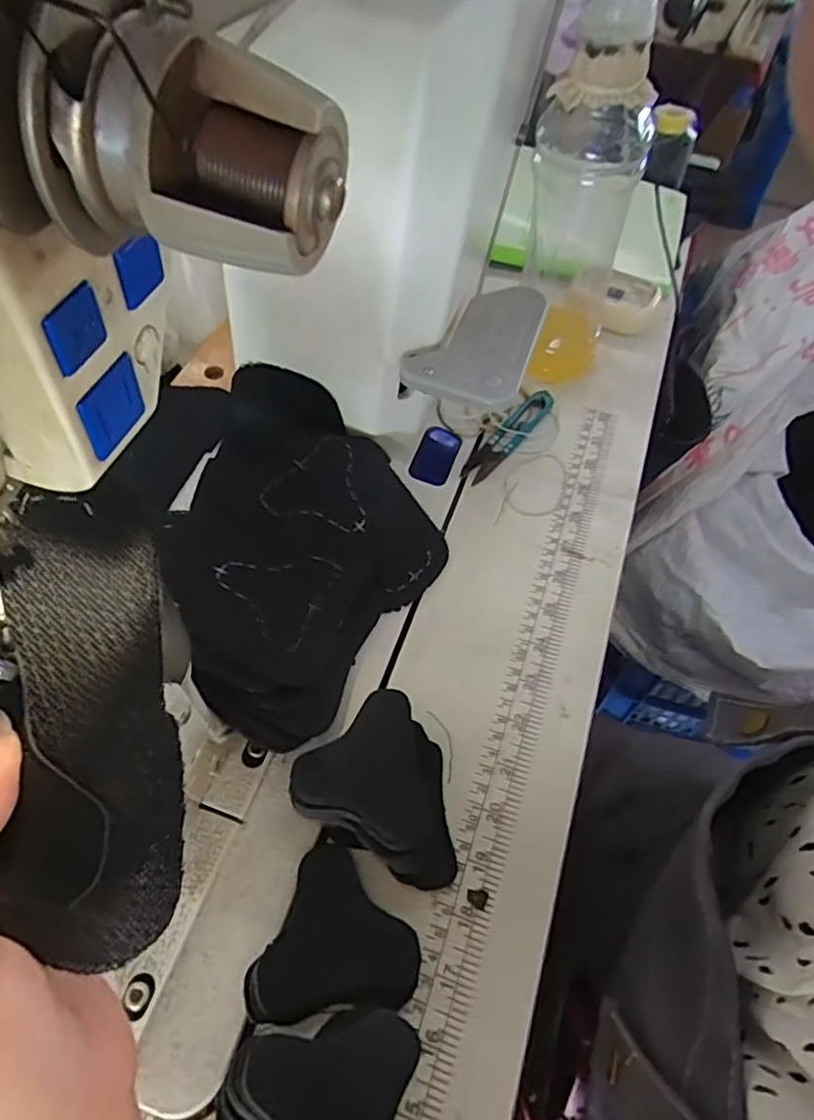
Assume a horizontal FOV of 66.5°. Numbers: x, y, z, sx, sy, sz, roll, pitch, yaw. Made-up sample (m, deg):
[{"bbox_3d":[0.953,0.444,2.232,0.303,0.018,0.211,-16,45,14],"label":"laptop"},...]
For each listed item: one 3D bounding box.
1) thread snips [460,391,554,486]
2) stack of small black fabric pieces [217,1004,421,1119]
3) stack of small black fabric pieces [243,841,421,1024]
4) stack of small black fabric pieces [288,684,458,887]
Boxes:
[{"bbox_3d":[0.075,-0.094,0.463,0.025,0.008,0.100,31,63,20],"label":"thread snips"},{"bbox_3d":[-0.038,0.219,0.254,0.067,0.026,0.073,17,59,12],"label":"stack of small black fabric pieces"},{"bbox_3d":[-0.029,0.178,0.284,0.066,0.017,0.070,20,59,14],"label":"stack of small black fabric pieces"},{"bbox_3d":[-0.007,0.121,0.314,0.071,0.034,0.084,-39,64,-21],"label":"stack of small black fabric pieces"}]

